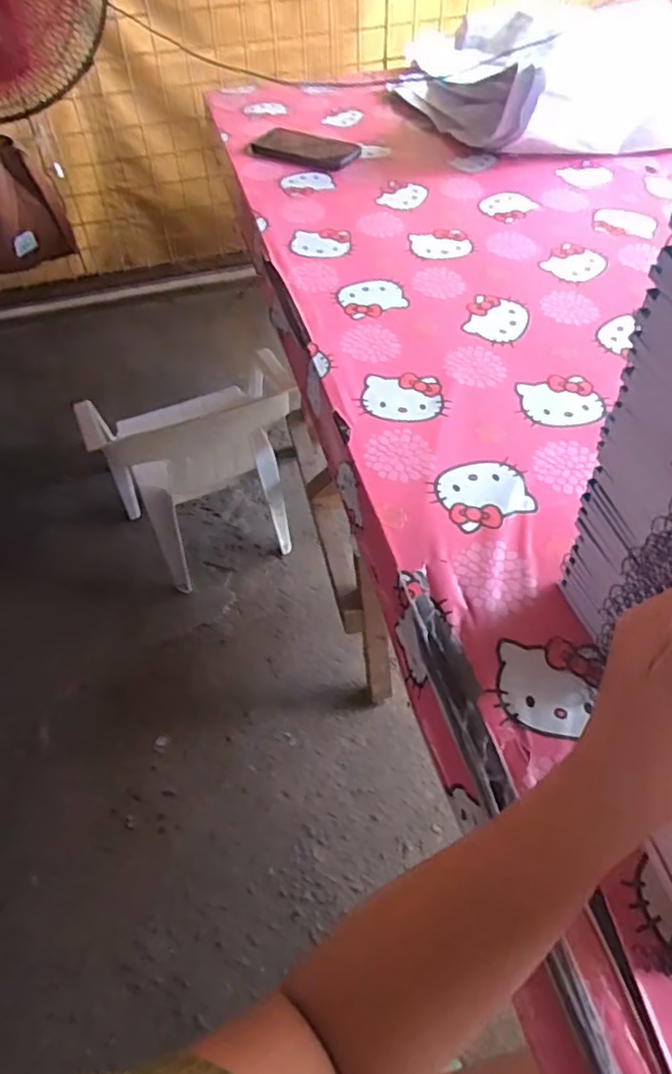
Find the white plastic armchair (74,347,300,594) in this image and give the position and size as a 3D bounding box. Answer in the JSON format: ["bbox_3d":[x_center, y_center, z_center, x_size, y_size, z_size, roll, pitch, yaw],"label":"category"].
[{"bbox_3d":[-0.306,-0.167,1.385,0.383,0.454,0.290,-18,53,-11],"label":"white plastic armchair"}]

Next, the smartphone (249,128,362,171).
[{"bbox_3d":[-0.047,-0.601,0.973,0.163,0.011,0.095,20,54,16],"label":"smartphone"}]

